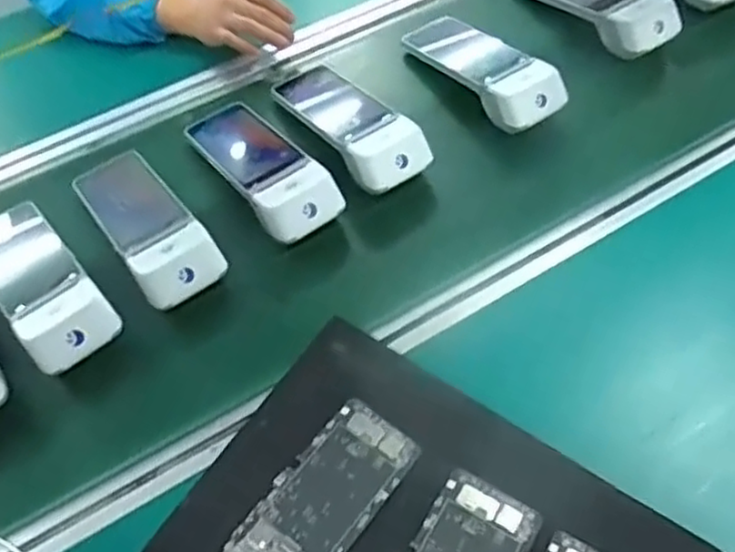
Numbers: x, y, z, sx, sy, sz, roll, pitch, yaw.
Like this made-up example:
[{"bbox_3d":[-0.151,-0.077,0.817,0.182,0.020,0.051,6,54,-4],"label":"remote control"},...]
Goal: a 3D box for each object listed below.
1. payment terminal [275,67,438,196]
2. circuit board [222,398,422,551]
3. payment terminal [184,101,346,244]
[{"bbox_3d":[-0.022,-0.183,0.810,0.101,0.052,0.267,-24,42,-14],"label":"payment terminal"},{"bbox_3d":[-0.033,0.165,0.509,0.071,0.004,0.151,33,67,24],"label":"circuit board"},{"bbox_3d":[-0.120,-0.120,0.744,0.092,0.058,0.244,-30,60,-16],"label":"payment terminal"}]

